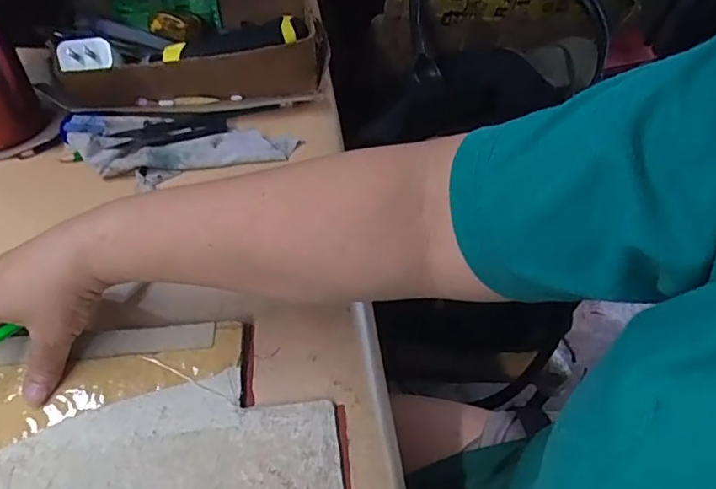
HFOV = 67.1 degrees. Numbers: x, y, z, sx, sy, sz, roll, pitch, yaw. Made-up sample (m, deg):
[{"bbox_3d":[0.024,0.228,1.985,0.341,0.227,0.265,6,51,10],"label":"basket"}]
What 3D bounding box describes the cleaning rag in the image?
[{"bbox_3d":[-0.148,-0.085,0.457,0.185,0.020,0.069,-2,53,-7],"label":"cleaning rag"}]

